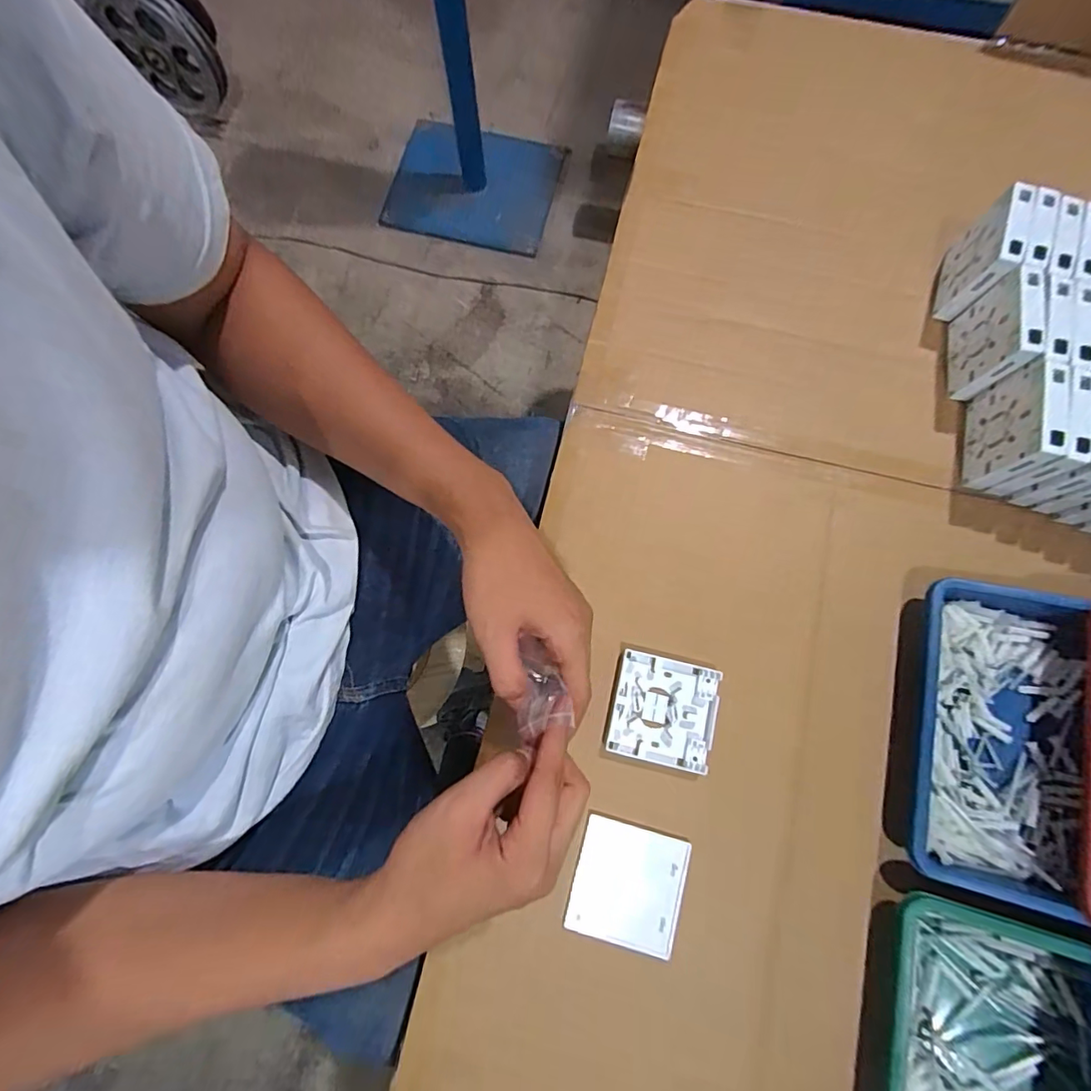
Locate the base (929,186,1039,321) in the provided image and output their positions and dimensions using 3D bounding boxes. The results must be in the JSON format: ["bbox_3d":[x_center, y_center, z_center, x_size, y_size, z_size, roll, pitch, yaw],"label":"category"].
[{"bbox_3d":[0.426,-0.285,0.513,0.028,0.094,0.088,26,78,6],"label":"base"}]

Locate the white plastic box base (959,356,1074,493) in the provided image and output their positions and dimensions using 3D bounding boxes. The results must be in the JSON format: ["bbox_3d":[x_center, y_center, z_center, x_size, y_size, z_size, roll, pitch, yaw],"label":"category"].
[{"bbox_3d":[0.423,-0.106,0.474,0.022,0.087,0.091,12,77,3],"label":"white plastic box base"}]

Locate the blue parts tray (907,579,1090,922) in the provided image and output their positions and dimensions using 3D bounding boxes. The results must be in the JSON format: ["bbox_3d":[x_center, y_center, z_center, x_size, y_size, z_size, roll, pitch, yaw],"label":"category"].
[{"bbox_3d":[0.370,0.154,0.432,0.123,0.047,0.238,13,77,3],"label":"blue parts tray"}]

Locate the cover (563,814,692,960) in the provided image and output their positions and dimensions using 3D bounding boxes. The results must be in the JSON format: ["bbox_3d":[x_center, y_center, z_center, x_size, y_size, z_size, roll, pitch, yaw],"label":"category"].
[{"bbox_3d":[0.068,0.275,0.423,0.087,0.007,0.085,15,77,3],"label":"cover"}]

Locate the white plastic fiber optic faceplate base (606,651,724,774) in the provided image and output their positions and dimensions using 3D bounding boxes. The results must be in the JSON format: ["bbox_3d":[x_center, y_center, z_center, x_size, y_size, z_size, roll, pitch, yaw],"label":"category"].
[{"bbox_3d":[0.102,0.143,0.455,0.086,0.014,0.086,13,77,3],"label":"white plastic fiber optic faceplate base"}]

